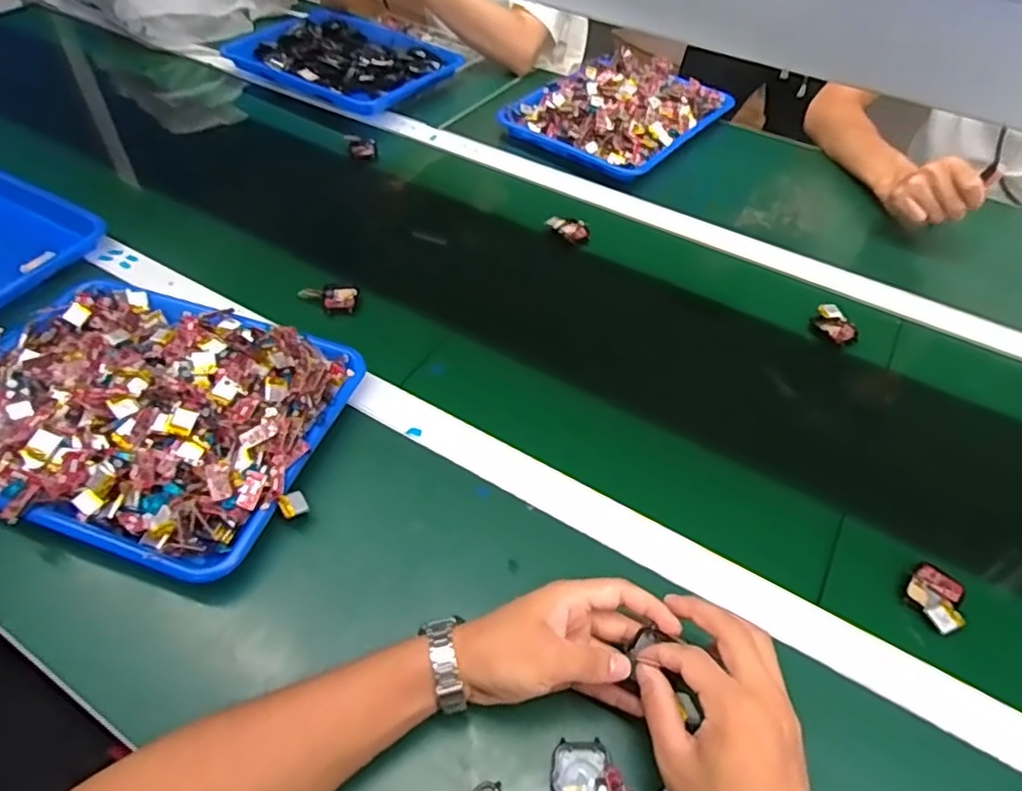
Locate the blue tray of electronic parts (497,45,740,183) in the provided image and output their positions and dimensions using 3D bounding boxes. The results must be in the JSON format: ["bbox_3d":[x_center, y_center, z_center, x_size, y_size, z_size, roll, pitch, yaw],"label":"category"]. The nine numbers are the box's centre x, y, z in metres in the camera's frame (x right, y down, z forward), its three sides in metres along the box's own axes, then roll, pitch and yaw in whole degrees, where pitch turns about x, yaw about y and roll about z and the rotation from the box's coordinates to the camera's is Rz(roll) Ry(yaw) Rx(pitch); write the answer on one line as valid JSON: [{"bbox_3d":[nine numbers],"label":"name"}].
[{"bbox_3d":[0.165,-0.431,0.959,0.229,0.060,0.295,35,57,25],"label":"blue tray of electronic parts"}]

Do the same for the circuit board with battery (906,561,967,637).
[{"bbox_3d":[0.333,0.157,0.502,0.046,0.007,0.047,-26,45,-20],"label":"circuit board with battery"}]

